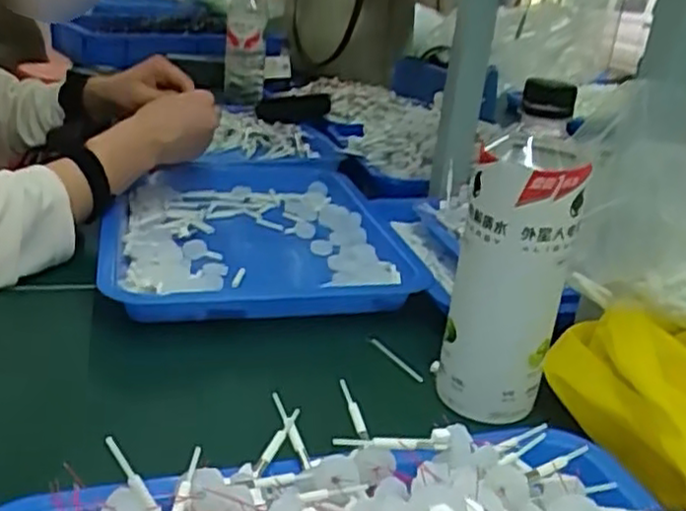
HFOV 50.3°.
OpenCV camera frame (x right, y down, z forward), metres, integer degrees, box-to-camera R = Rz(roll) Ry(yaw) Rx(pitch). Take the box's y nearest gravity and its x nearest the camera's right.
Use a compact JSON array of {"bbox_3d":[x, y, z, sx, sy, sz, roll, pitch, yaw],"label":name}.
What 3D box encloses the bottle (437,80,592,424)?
[{"bbox_3d":[0.105,0.000,0.456,0.069,0.202,0.056,13,25,16],"label":"bottle"}]

